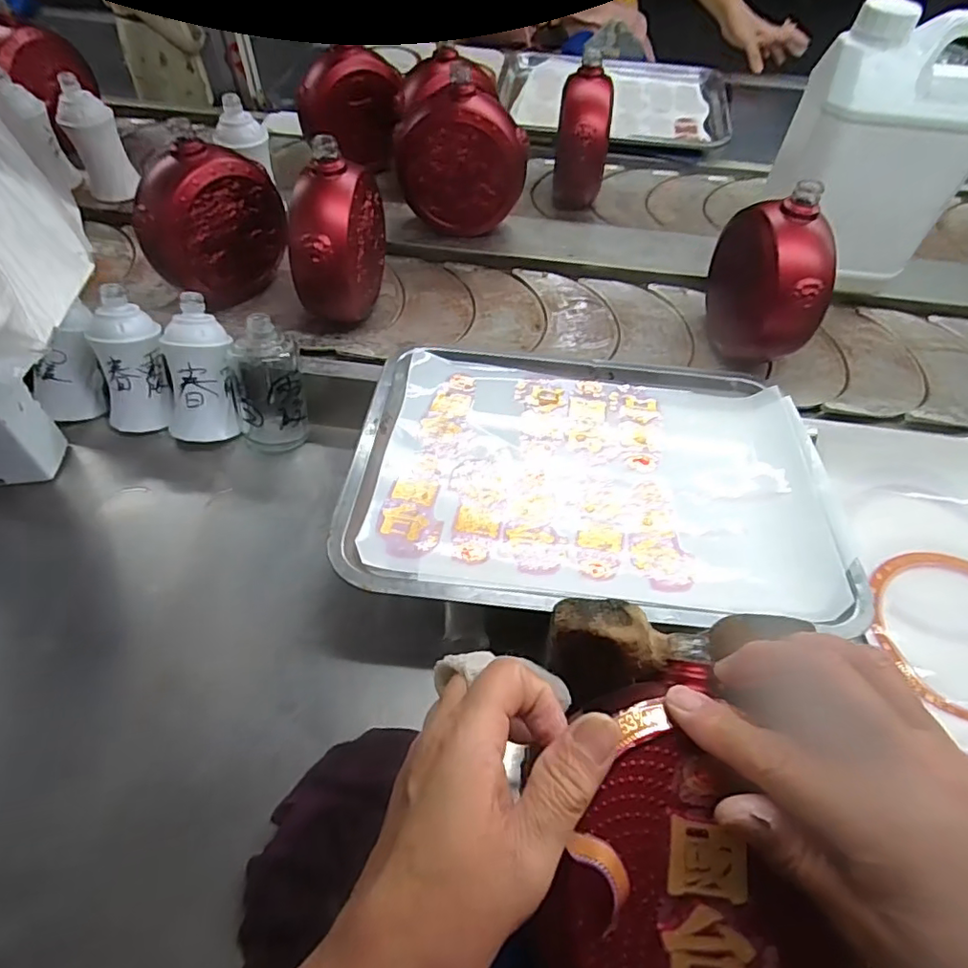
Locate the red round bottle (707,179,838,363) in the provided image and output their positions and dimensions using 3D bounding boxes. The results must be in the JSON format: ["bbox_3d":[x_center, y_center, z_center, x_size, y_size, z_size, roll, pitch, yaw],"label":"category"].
[{"bbox_3d":[0.259,-0.185,0.531,0.056,0.146,0.131,-2,54,-6],"label":"red round bottle"}]

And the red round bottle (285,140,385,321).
[{"bbox_3d":[-0.135,-0.221,0.538,0.061,0.146,0.125,10,54,3],"label":"red round bottle"}]

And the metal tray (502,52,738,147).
[{"bbox_3d":[0.198,-0.602,0.899,0.346,0.044,0.243,9,53,4],"label":"metal tray"}]

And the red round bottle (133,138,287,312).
[{"bbox_3d":[-0.258,-0.249,0.550,0.053,0.125,0.125,33,58,21],"label":"red round bottle"}]

